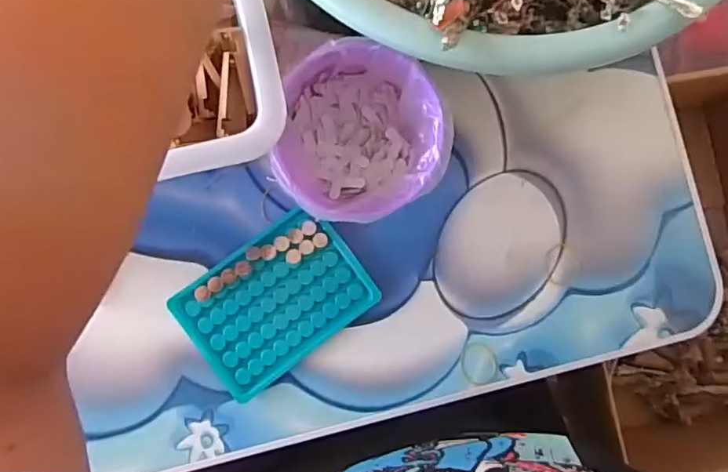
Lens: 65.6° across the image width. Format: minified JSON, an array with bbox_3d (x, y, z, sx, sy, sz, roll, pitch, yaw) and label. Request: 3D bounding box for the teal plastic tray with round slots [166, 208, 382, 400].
[{"bbox_3d":[-0.065,0.048,0.423,0.131,0.006,0.095,-37,90,-5],"label":"teal plastic tray with round slots"}]

